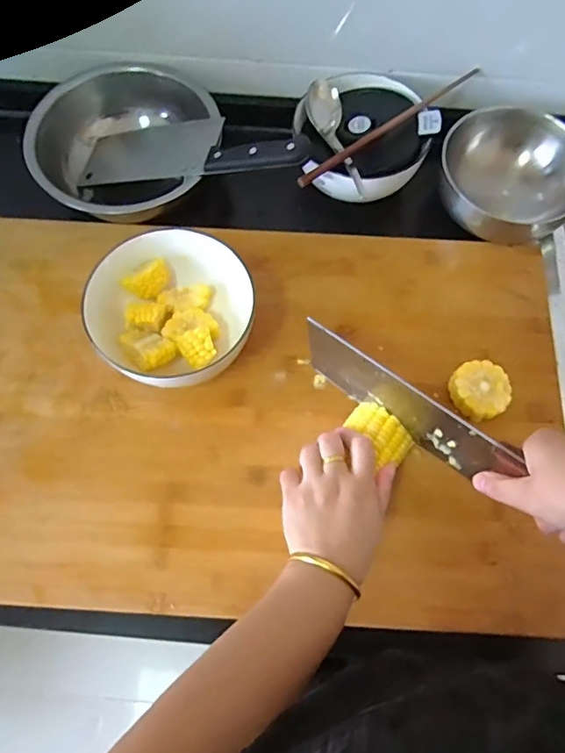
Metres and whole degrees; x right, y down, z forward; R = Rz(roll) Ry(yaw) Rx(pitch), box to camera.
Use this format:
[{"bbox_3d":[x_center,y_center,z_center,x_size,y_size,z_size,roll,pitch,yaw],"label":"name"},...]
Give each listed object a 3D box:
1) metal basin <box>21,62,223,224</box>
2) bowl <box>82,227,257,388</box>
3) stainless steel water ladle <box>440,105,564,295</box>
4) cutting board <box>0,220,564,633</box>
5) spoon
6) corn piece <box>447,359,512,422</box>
[{"bbox_3d":[-0.174,-0.250,0.585,0.192,0.078,0.172,3,69,3],"label":"metal basin"},{"bbox_3d":[-0.102,-0.055,0.500,0.153,0.079,0.144,-1,69,2],"label":"bowl"},{"bbox_3d":[0.243,-0.206,0.558,0.156,0.068,0.138,19,71,9],"label":"stainless steel water ladle"},{"bbox_3d":[-0.034,0.019,0.508,0.588,0.033,0.383,3,67,1],"label":"cutting board"},{"bbox_3d":[0.057,-0.245,0.555,0.036,0.033,0.149,-14,69,-3],"label":"spoon"},{"bbox_3d":[0.188,0.013,0.502,0.054,0.026,0.053,-1,69,2],"label":"corn piece"}]

